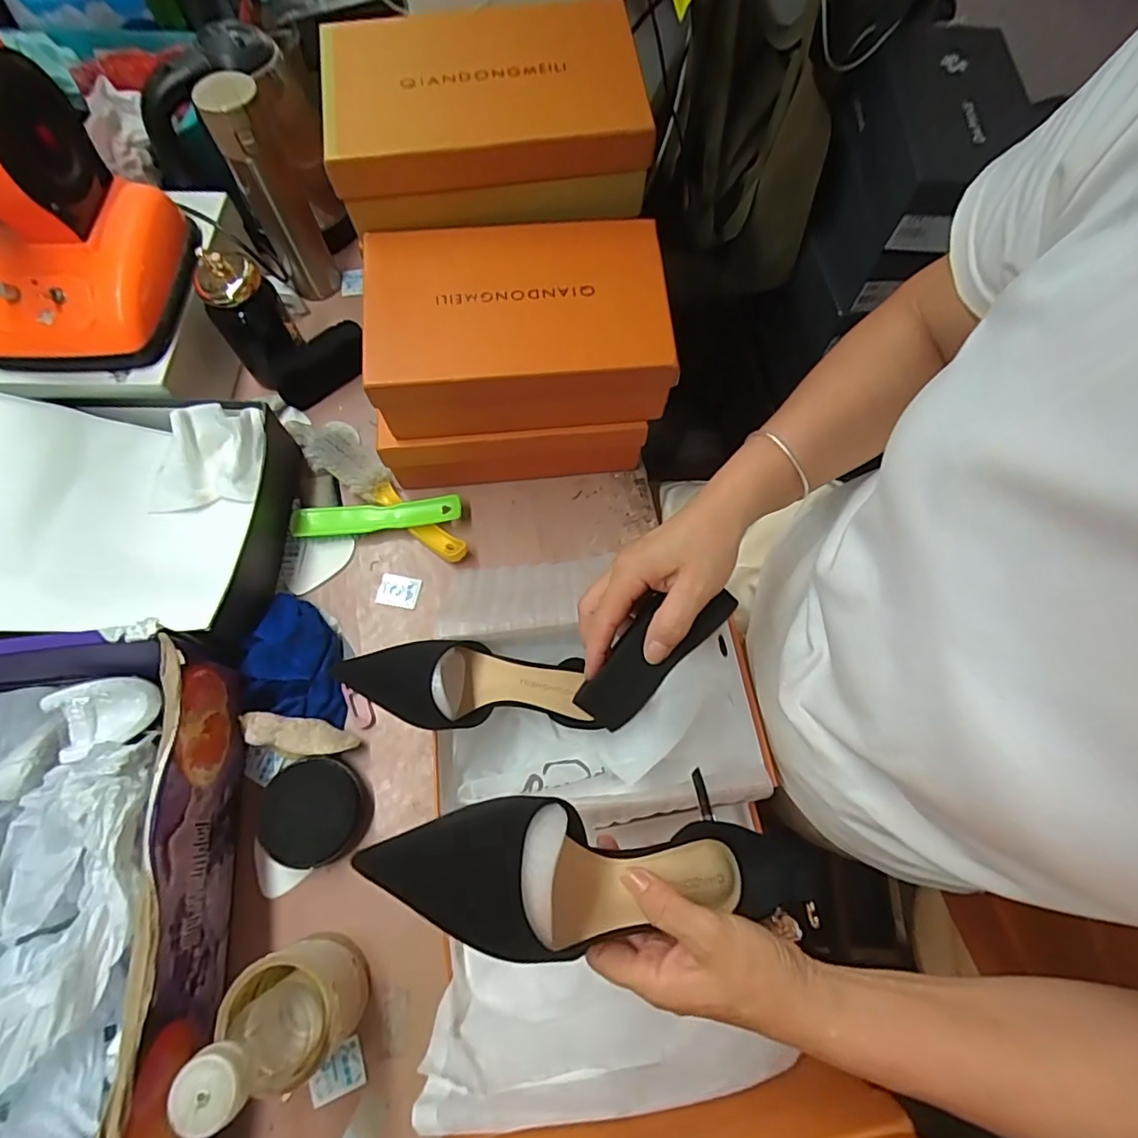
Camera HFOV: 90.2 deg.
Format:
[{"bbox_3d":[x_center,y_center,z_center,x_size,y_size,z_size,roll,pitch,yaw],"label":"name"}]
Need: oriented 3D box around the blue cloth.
[{"bbox_3d":[-0.270,0.088,0.573,0.101,0.059,0.121,8,69,2],"label":"blue cloth"}]

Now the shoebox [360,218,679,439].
[{"bbox_3d":[-0.051,-0.244,0.572,0.283,0.099,0.169,-5,69,-3],"label":"shoebox"}]

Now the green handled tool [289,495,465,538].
[{"bbox_3d":[-0.217,-0.058,0.647,0.186,0.024,0.034,-7,69,-3],"label":"green handled tool"}]

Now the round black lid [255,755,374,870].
[{"bbox_3d":[-0.239,0.228,0.535,0.090,0.033,0.095,0,68,-1],"label":"round black lid"}]

